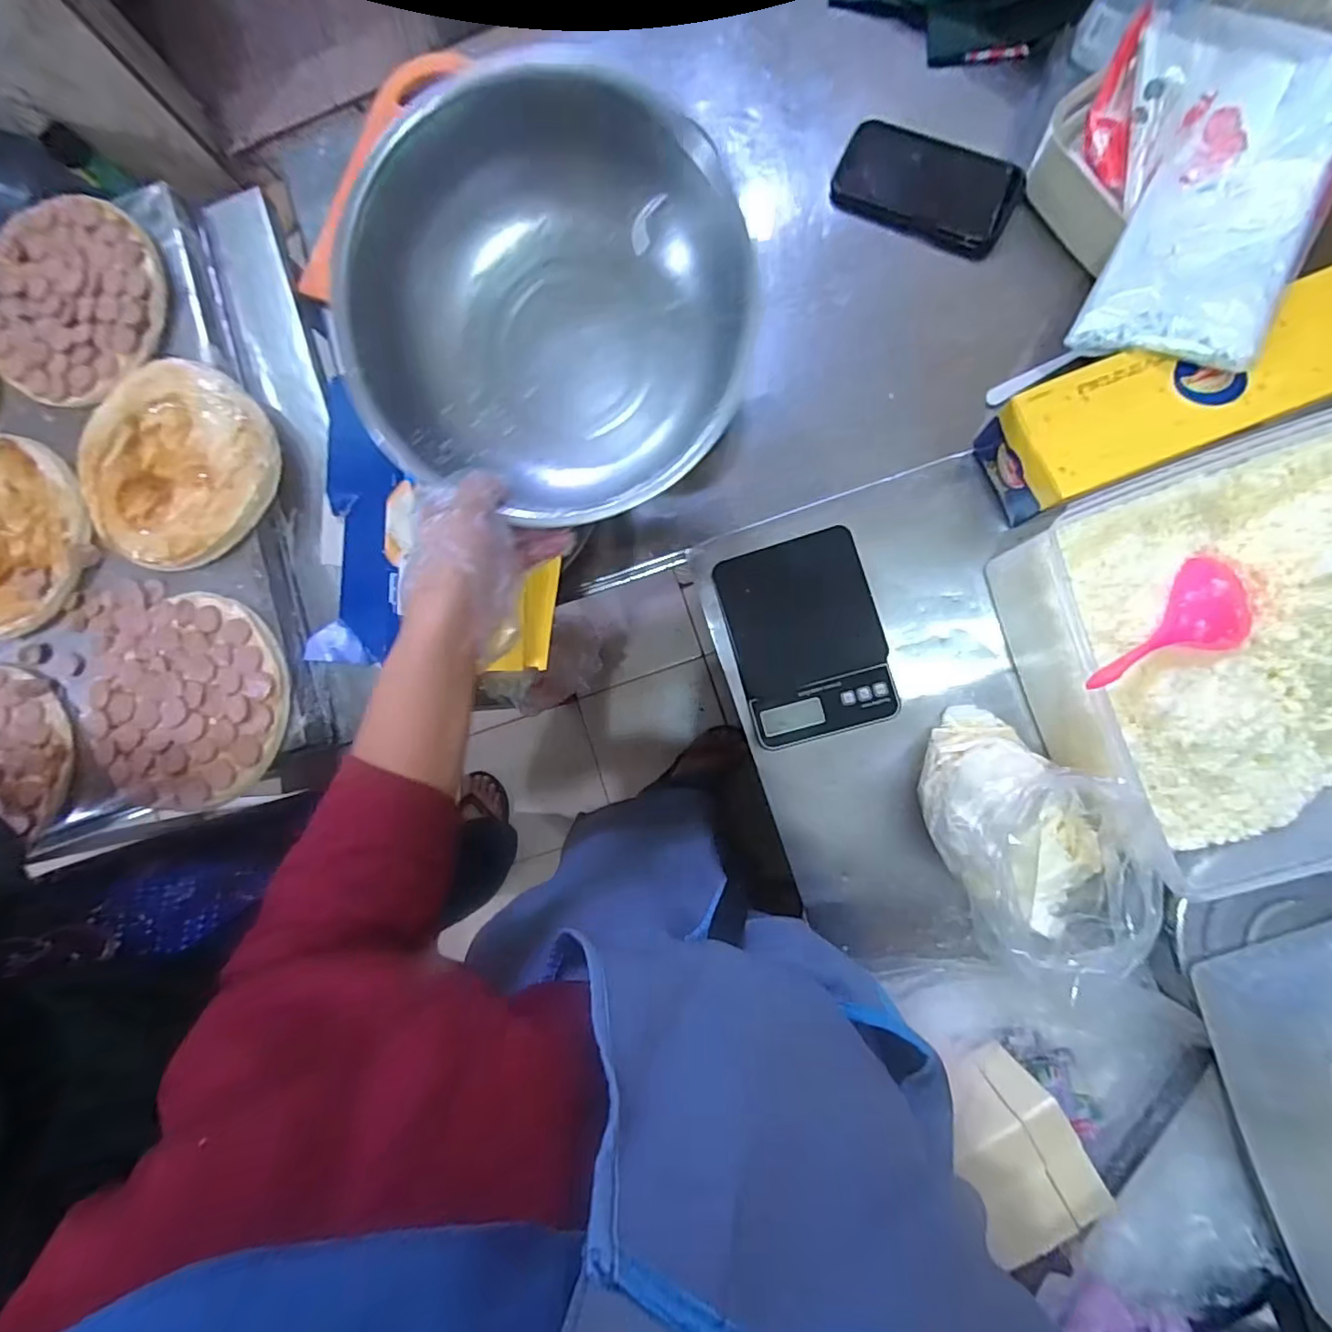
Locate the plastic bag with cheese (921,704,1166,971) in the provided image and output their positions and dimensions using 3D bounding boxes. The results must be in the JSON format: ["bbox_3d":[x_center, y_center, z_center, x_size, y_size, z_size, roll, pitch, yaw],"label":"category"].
[{"bbox_3d":[0.269,0.118,0.453,0.113,0.141,0.159,-13,86,4],"label":"plastic bag with cheese"}]

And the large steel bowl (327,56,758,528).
[{"bbox_3d":[-0.070,-0.224,0.400,0.246,0.109,0.236,0,87,5],"label":"large steel bowl"}]

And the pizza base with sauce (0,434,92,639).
[{"bbox_3d":[-0.661,-0.129,0.577,0.181,0.016,0.187,0,87,5],"label":"pizza base with sauce"}]

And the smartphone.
[{"bbox_3d":[0.255,-0.472,0.584,0.171,0.013,0.092,27,90,6],"label":"smartphone"}]

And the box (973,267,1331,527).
[{"bbox_3d":[0.414,-0.214,0.490,0.268,0.096,0.093,-21,85,4],"label":"box"}]

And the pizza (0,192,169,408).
[{"bbox_3d":[-0.579,-0.354,0.574,0.184,0.023,0.189,-3,87,5],"label":"pizza"}]

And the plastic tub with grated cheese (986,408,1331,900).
[{"bbox_3d":[0.479,-0.022,0.448,0.366,0.137,0.285,-16,86,4],"label":"plastic tub with grated cheese"}]

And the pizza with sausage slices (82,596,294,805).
[{"bbox_3d":[-0.450,0.032,0.549,0.197,0.013,0.190,-3,87,5],"label":"pizza with sausage slices"}]

